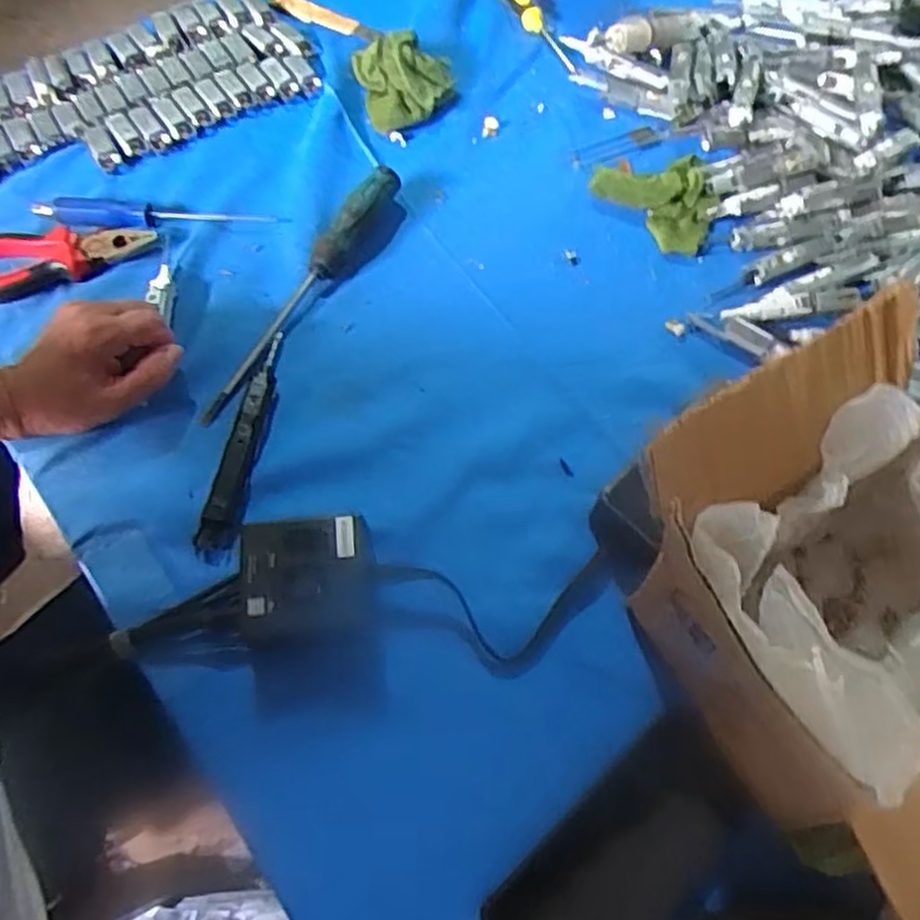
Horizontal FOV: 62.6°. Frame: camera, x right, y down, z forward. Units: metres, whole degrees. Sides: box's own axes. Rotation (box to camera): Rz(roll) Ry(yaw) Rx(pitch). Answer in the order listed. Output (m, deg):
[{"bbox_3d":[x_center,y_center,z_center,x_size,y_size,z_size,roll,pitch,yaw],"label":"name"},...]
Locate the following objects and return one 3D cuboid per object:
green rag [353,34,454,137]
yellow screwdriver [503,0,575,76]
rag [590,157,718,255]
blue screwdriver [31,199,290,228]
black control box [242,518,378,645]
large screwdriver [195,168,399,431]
[{"bbox_3d":[-0.050,-0.344,0.669,0.080,0.037,0.097,-16,68,-10],"label":"green rag"},{"bbox_3d":[0.069,-0.417,0.707,0.022,0.020,0.143,-28,70,-14],"label":"yellow screwdriver"},{"bbox_3d":[0.162,-0.208,0.622,0.094,0.028,0.082,-11,67,-8],"label":"rag"},{"bbox_3d":[-0.239,-0.195,0.601,0.194,0.014,0.025,0,66,-3],"label":"blue screwdriver"},{"bbox_3d":[-0.094,0.072,0.473,0.080,0.045,0.062,-5,66,-5],"label":"black control box"},{"bbox_3d":[-0.116,-0.131,0.573,0.026,0.033,0.244,28,68,10],"label":"large screwdriver"}]

